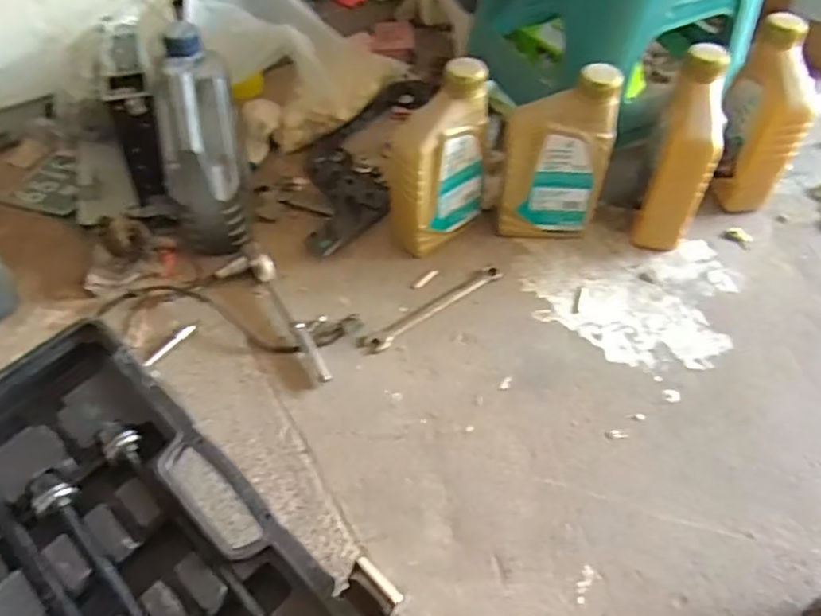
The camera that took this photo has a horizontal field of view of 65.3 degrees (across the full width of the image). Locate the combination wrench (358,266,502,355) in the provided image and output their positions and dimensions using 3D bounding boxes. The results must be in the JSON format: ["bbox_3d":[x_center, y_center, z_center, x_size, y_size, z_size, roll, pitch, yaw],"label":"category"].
[{"bbox_3d":[0.028,-0.001,0.755,0.198,0.010,0.025,-29,56,-21],"label":"combination wrench"}]

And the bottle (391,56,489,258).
[{"bbox_3d":[0.030,-0.168,0.751,0.122,0.219,0.058,-28,55,-21],"label":"bottle"}]

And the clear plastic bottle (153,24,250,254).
[{"bbox_3d":[-0.246,-0.186,0.740,0.087,0.257,0.099,-4,17,0],"label":"clear plastic bottle"}]

